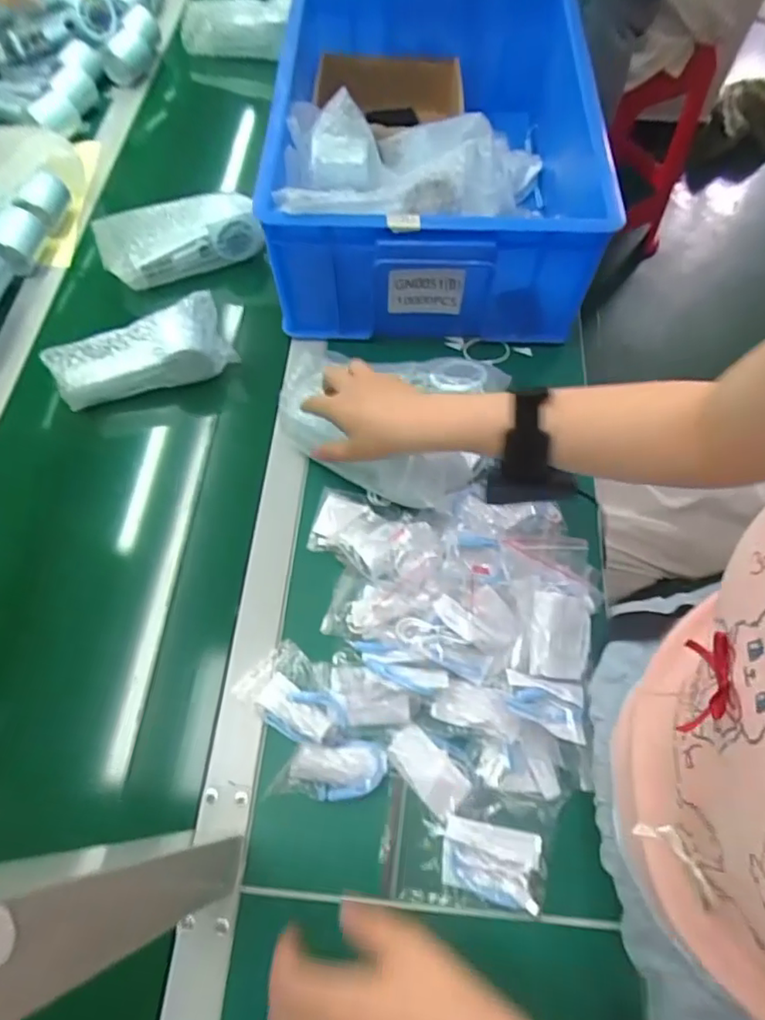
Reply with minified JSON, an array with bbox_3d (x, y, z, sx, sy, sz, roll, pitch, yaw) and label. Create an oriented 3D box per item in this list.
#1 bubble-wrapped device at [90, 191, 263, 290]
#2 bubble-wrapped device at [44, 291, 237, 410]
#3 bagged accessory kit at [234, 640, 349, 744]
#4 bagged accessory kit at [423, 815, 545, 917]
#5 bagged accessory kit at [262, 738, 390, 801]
[{"bbox_3d":[-0.244,-0.328,0.698,0.183,0.060,0.077,-17,65,-9],"label":"bubble-wrapped device"},{"bbox_3d":[-0.257,-0.165,0.611,0.180,0.074,0.047,-13,64,-7],"label":"bubble-wrapped device"},{"bbox_3d":[-0.072,0.156,0.494,0.097,0.026,0.065,26,66,12],"label":"bagged accessory kit"},{"bbox_3d":[0.079,0.266,0.438,0.085,0.015,0.051,10,64,5],"label":"bagged accessory kit"},{"bbox_3d":[-0.043,0.209,0.462,0.091,0.014,0.041,-5,64,-3],"label":"bagged accessory kit"}]

